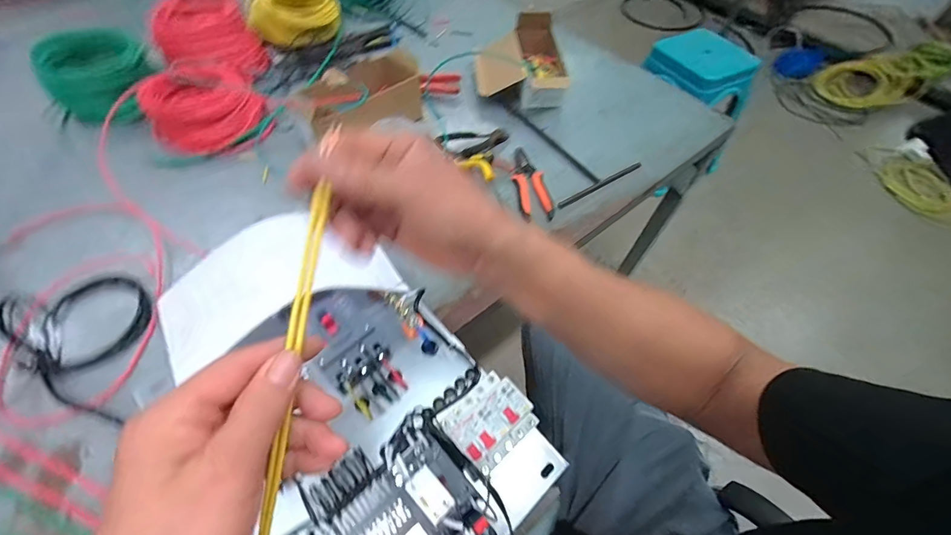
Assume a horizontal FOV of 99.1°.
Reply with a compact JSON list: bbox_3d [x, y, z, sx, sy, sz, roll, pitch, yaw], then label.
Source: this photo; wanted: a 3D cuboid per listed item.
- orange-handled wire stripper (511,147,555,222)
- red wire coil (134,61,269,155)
[{"bbox_3d":[0.093,-0.153,0.709,0.051,0.015,0.170,-7,58,-6],"label":"orange-handled wire stripper"},{"bbox_3d":[-0.489,-0.299,0.729,0.193,0.106,0.142,-38,66,-23],"label":"red wire coil"}]

